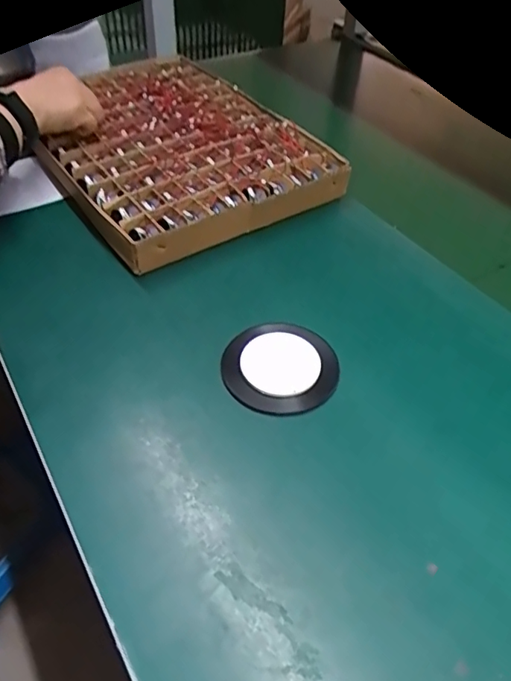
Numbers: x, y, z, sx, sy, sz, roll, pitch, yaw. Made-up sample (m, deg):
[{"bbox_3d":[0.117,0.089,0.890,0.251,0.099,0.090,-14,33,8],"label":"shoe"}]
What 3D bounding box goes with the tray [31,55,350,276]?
[{"bbox_3d":[-0.122,-0.272,0.704,0.296,0.036,0.441,-25,54,-22],"label":"tray"}]

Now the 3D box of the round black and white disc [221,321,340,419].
[{"bbox_3d":[0.021,0.020,0.463,0.097,0.013,0.093,1,48,-1],"label":"round black and white disc"}]

